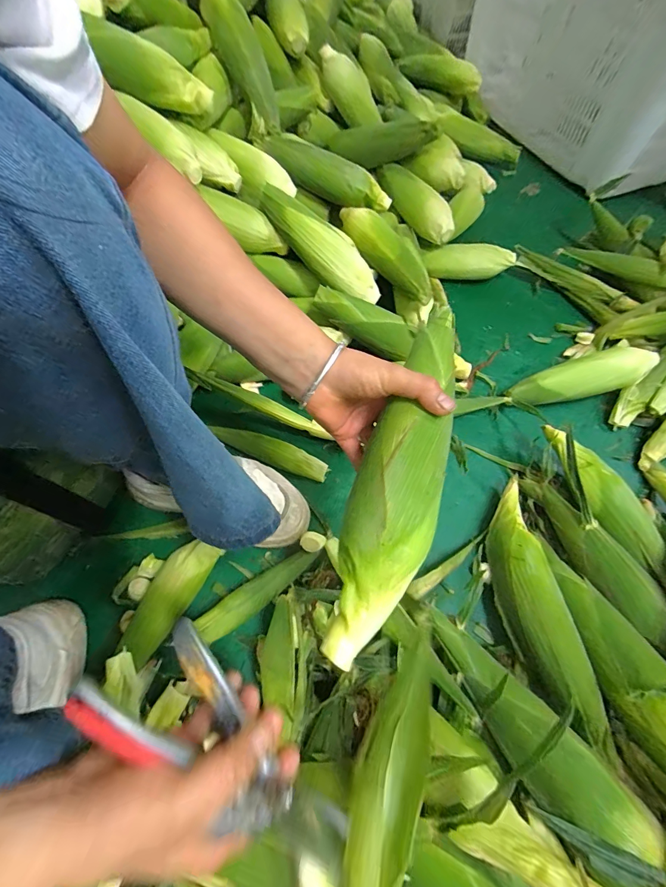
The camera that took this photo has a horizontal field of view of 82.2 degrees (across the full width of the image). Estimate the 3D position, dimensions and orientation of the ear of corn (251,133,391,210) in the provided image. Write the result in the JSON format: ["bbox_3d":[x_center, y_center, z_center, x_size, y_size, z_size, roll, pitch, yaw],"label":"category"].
[{"bbox_3d":[-0.014,-0.482,0.681,0.250,0.063,0.062,23,63,-8],"label":"ear of corn"}]

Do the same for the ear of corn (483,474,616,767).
[{"bbox_3d":[0.232,0.169,0.447,0.066,0.065,0.284,-2,63,-3],"label":"ear of corn"}]

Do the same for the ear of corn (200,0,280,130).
[{"bbox_3d":[-0.147,-0.639,0.628,0.051,0.058,0.224,-35,104,-18],"label":"ear of corn"}]

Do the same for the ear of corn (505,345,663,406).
[{"bbox_3d":[0.390,-0.102,0.603,0.230,0.055,0.059,-12,64,-9],"label":"ear of corn"}]

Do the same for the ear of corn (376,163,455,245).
[{"bbox_3d":[0.153,-0.466,0.727,0.058,0.055,0.221,-22,66,-13],"label":"ear of corn"}]

